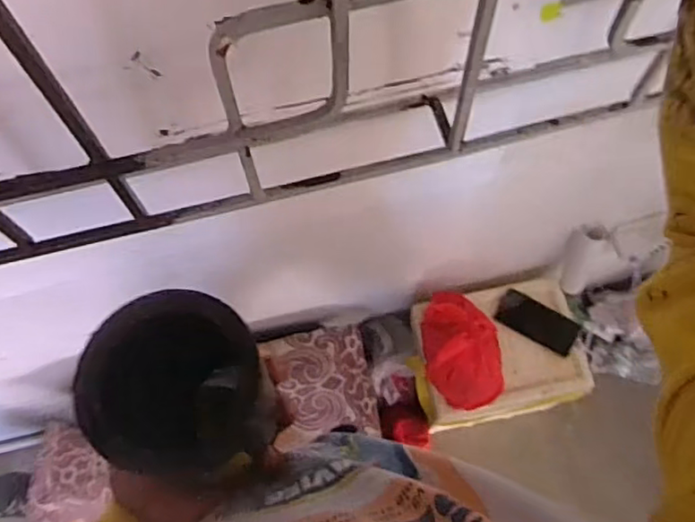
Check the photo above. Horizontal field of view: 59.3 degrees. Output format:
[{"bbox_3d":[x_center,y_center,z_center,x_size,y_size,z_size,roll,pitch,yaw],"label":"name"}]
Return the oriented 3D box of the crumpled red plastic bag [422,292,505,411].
[{"bbox_3d":[0.223,0.170,1.201,0.138,0.099,0.223,-6,68,-1],"label":"crumpled red plastic bag"}]

